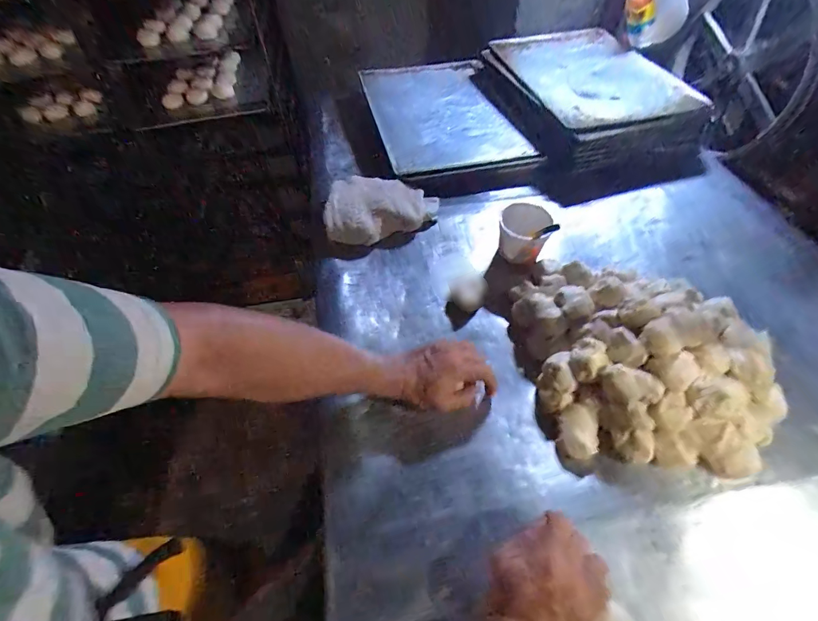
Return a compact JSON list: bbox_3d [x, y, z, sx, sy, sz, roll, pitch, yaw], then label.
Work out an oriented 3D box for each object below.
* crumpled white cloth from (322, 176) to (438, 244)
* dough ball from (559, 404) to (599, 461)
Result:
[{"bbox_3d":[-0.049,-0.202,0.762,0.214,0.060,0.140,-2,53,-1],"label":"crumpled white cloth"},{"bbox_3d":[0.218,0.154,0.502,0.047,0.036,0.065,-1,53,0],"label":"dough ball"}]

